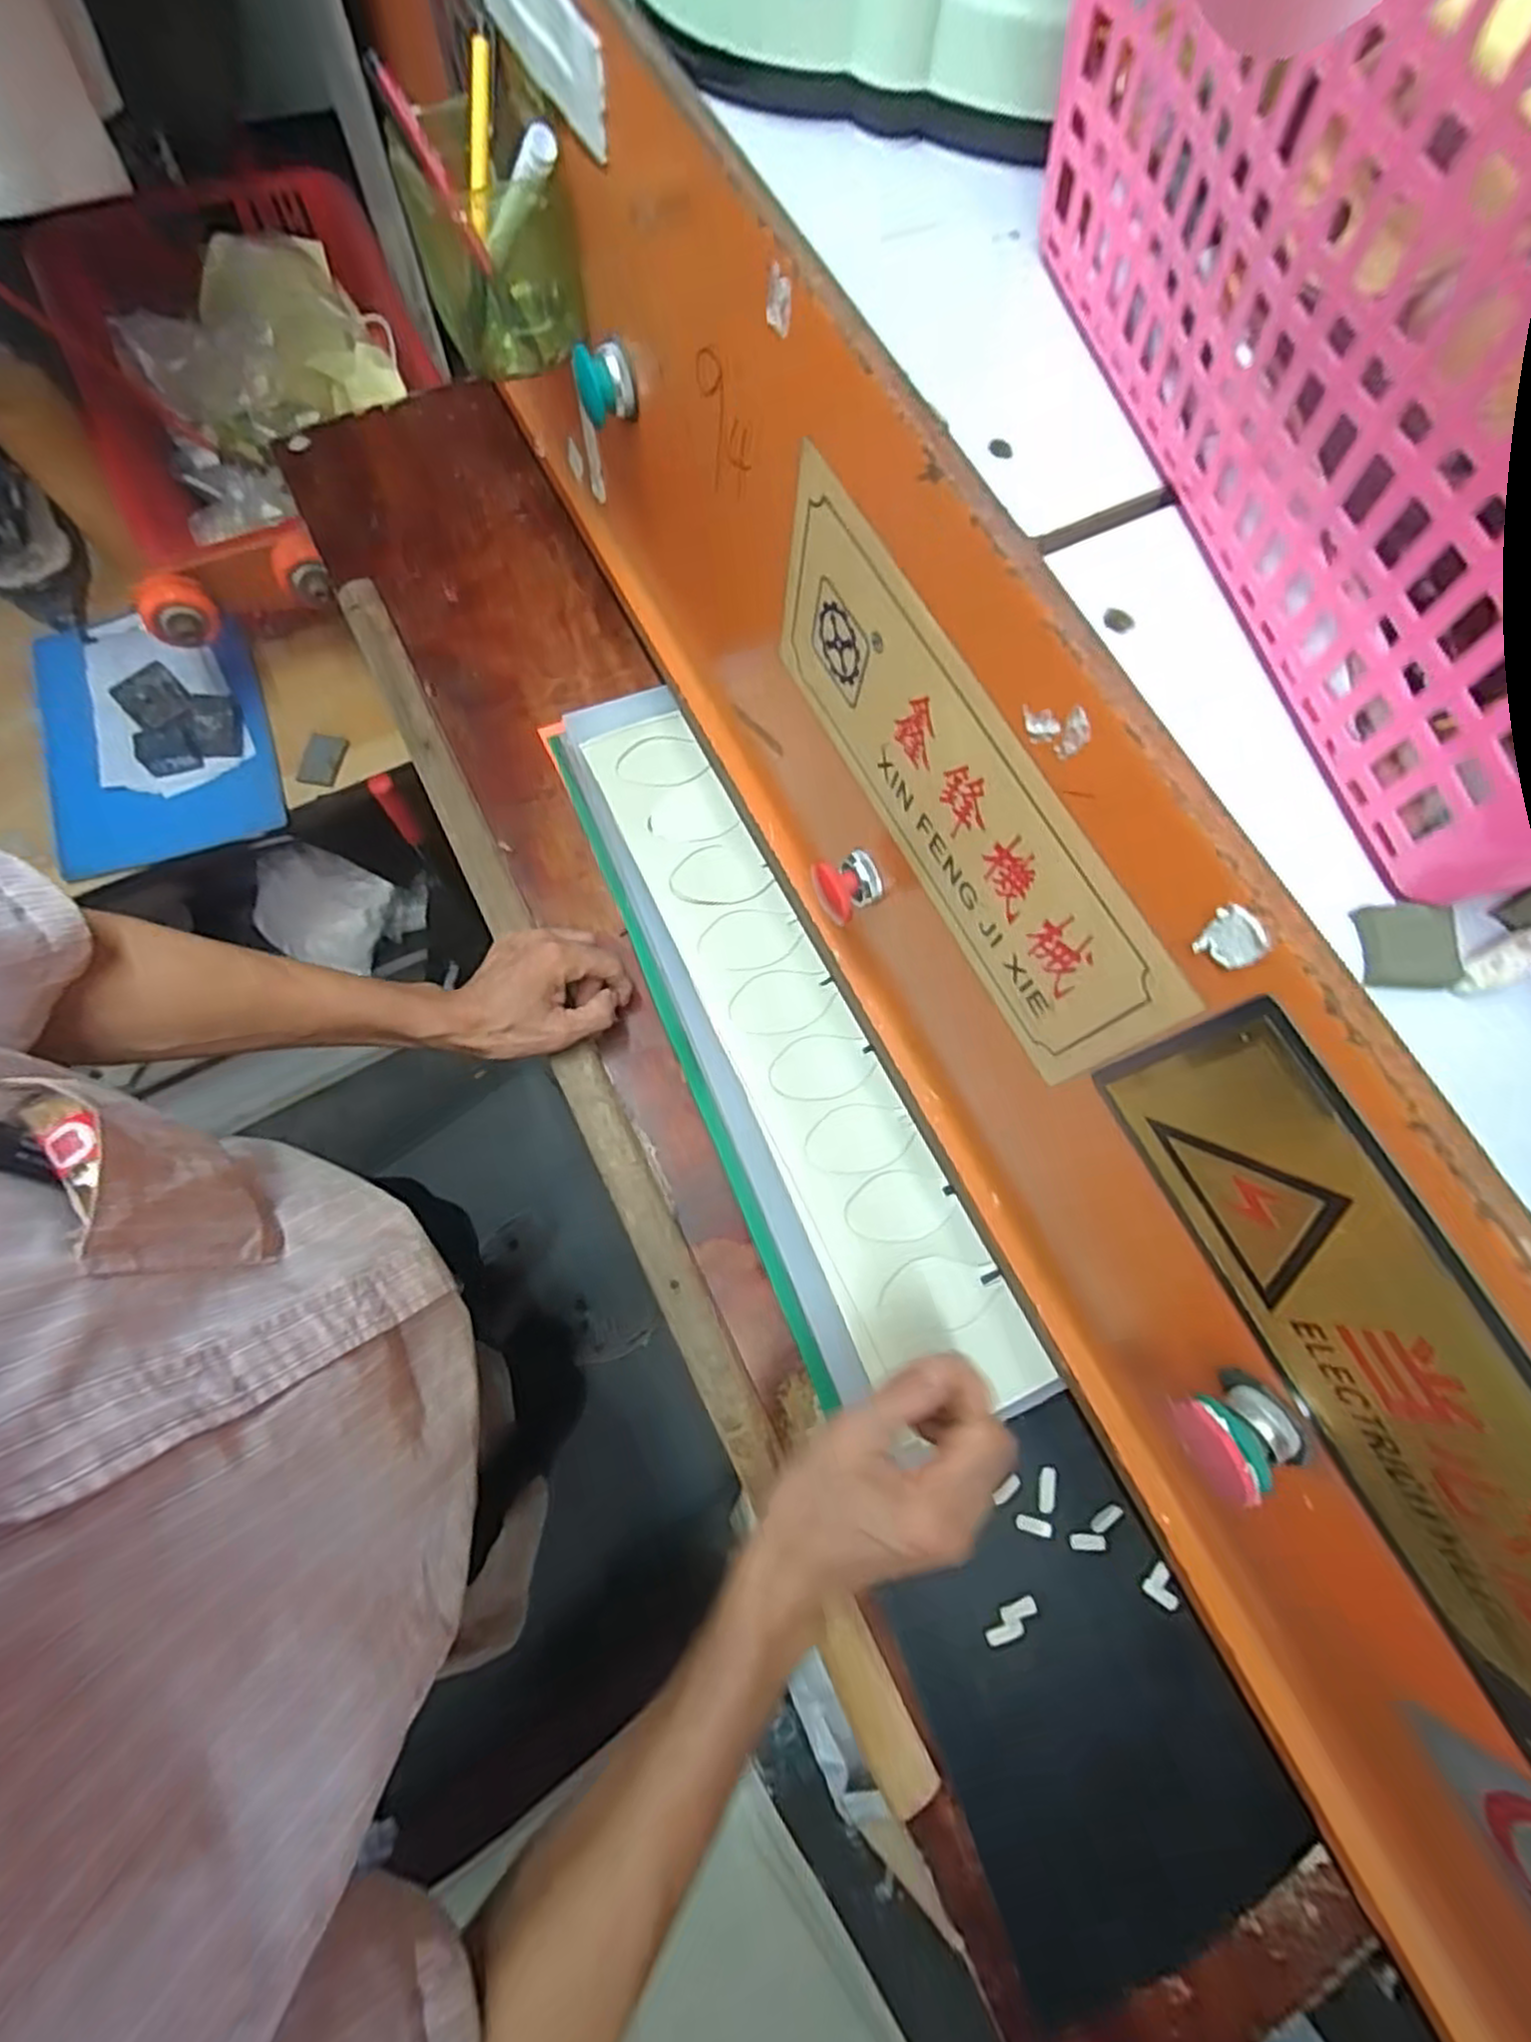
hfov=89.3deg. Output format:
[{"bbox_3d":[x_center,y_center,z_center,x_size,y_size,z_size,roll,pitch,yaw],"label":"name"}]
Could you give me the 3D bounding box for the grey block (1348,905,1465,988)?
[{"bbox_3d":[0.181,-0.021,0.218,0.025,0.006,0.023,-1,77,0],"label":"grey block"}]

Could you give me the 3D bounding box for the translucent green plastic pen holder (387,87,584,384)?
[{"bbox_3d":[-0.152,-0.439,0.438,0.087,0.089,0.100,-19,77,-4],"label":"translucent green plastic pen holder"}]

